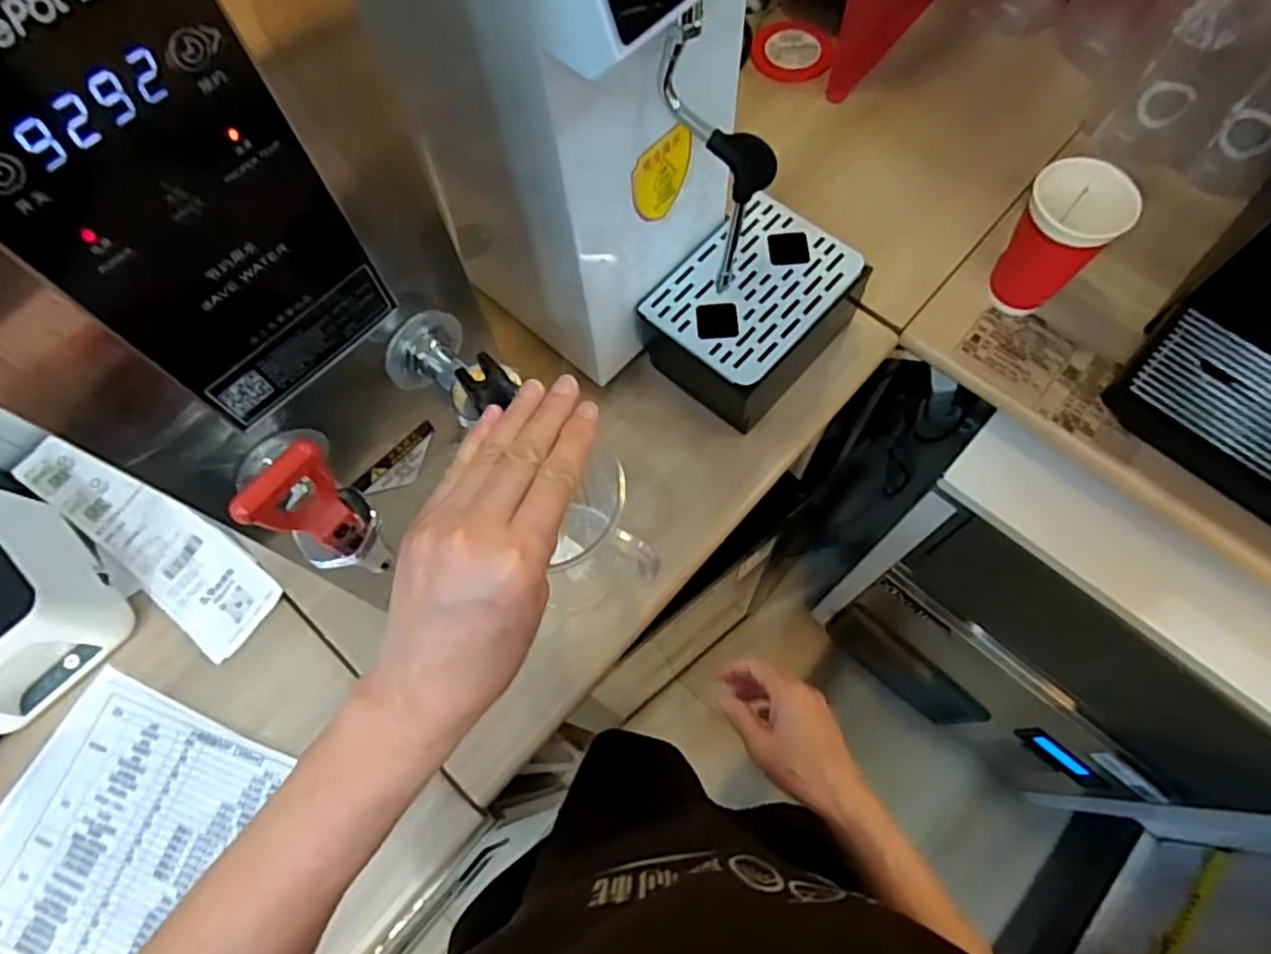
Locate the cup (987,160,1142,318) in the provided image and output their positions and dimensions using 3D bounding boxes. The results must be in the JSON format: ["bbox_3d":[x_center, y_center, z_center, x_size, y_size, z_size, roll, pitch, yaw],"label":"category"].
[{"bbox_3d":[0.403,-0.228,0.661,0.083,0.145,0.091,-1,68,3],"label":"cup"}]

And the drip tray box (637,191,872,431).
[{"bbox_3d":[0.112,-0.154,0.663,0.131,0.116,0.186,41,75,17],"label":"drip tray box"}]

